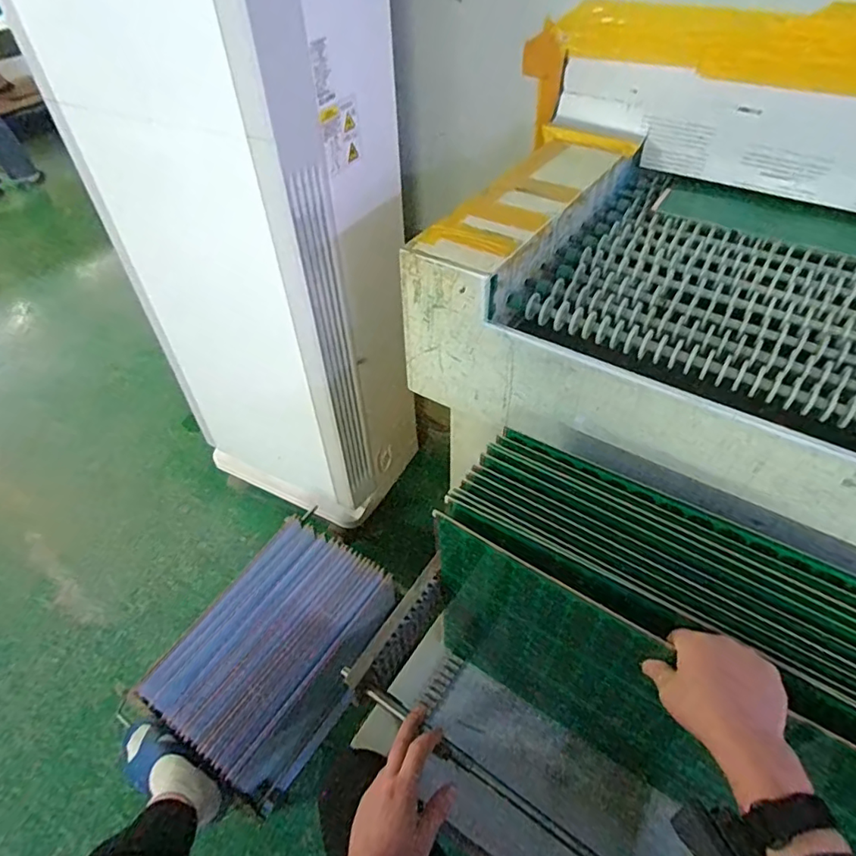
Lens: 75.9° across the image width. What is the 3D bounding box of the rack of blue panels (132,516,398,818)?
[{"bbox_3d":[-0.323,0.519,1.260,0.335,0.269,0.498,23,51,21],"label":"rack of blue panels"}]

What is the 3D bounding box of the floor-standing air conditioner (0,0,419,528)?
[{"bbox_3d":[-0.431,-0.609,1.159,0.691,1.849,0.370,23,51,21],"label":"floor-standing air conditioner"}]

